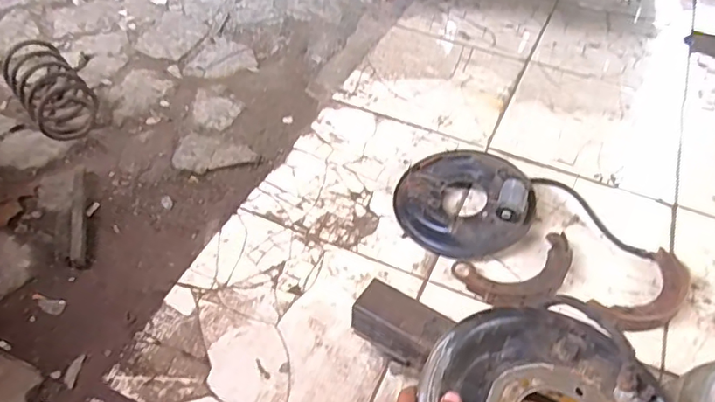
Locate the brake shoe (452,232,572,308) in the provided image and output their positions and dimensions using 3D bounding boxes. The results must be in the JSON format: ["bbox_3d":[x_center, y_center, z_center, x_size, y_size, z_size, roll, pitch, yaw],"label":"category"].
[{"bbox_3d":[0.301,0.134,0.998,0.228,0.032,0.132,-13,49,-11],"label":"brake shoe"}]

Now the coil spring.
[{"bbox_3d":[-0.736,-0.272,1.306,0.153,0.116,0.308,-31,55,-25],"label":"coil spring"}]

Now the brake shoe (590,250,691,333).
[{"bbox_3d":[0.524,0.169,0.974,0.201,0.032,0.098,-26,53,-22],"label":"brake shoe"}]

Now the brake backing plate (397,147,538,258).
[{"bbox_3d":[0.213,-0.010,1.094,0.254,0.084,0.256,0,48,0],"label":"brake backing plate"}]

